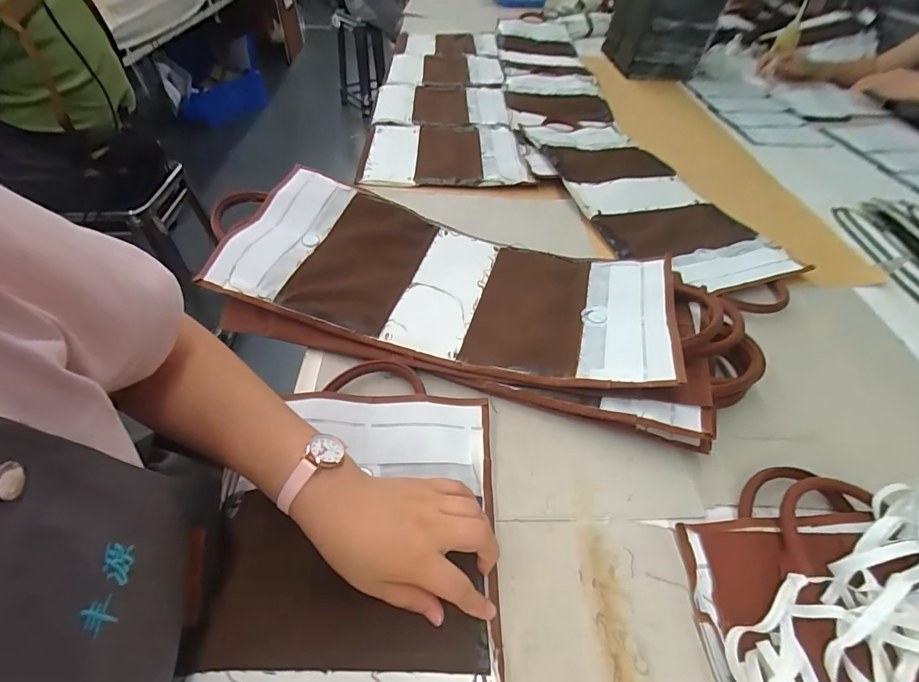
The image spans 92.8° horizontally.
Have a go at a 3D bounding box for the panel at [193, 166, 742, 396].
[{"bbox_3d":[-0.004,-0.069,0.532,0.612,0.070,0.234,13,48,9],"label":"panel"}]

